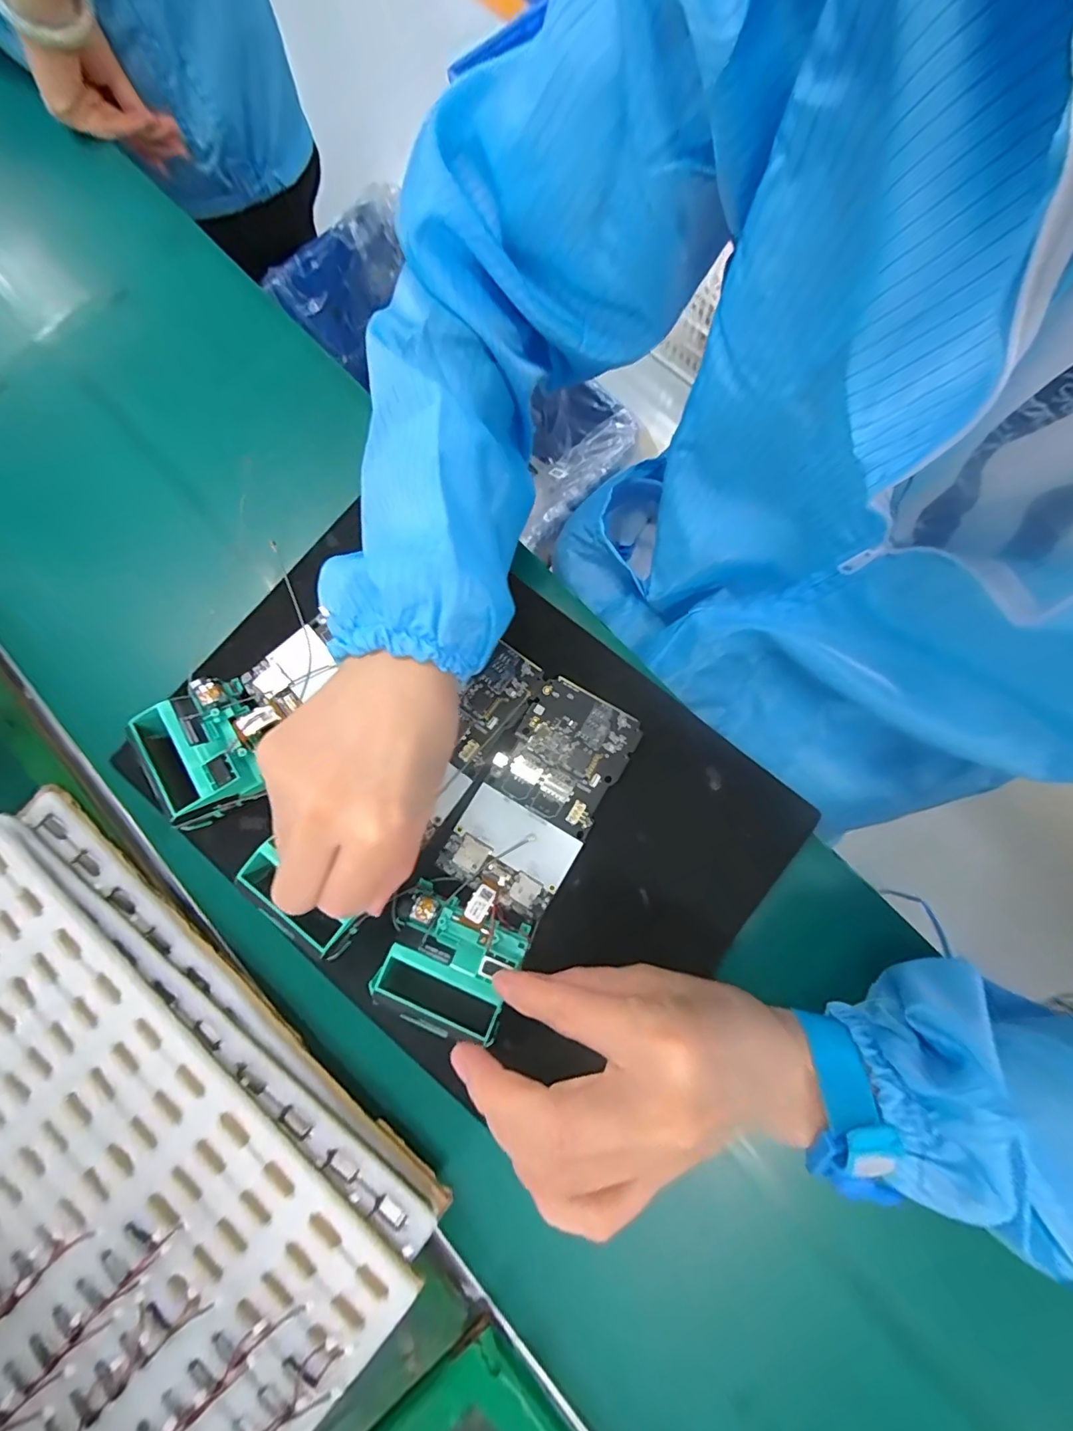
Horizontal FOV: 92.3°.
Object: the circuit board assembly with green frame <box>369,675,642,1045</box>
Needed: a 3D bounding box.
[{"bbox_3d":[-0.013,0.070,0.288,0.067,0.031,0.191,30,73,6],"label":"circuit board assembly with green frame"}]

